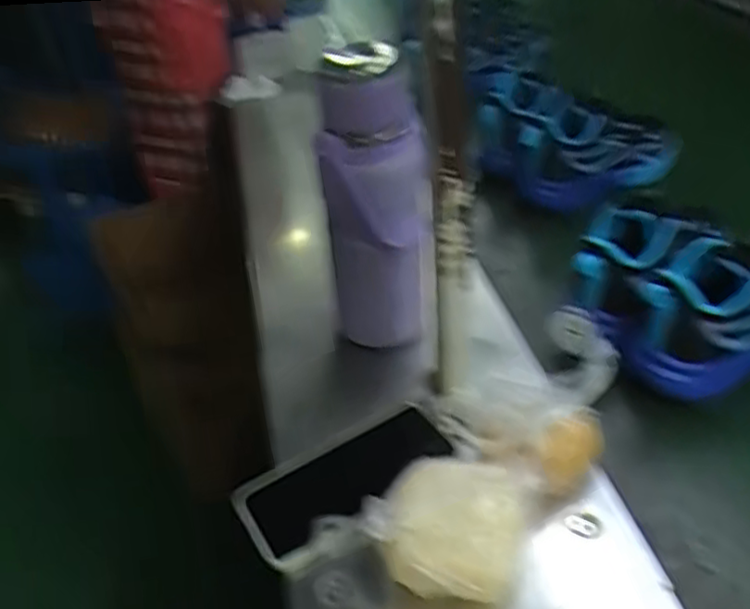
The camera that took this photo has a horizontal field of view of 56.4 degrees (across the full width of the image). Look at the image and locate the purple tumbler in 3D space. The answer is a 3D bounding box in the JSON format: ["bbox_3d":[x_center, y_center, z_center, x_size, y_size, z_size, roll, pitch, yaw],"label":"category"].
[{"bbox_3d":[0.000,-0.086,0.605,0.081,0.276,0.087,-3,39,2],"label":"purple tumbler"}]

